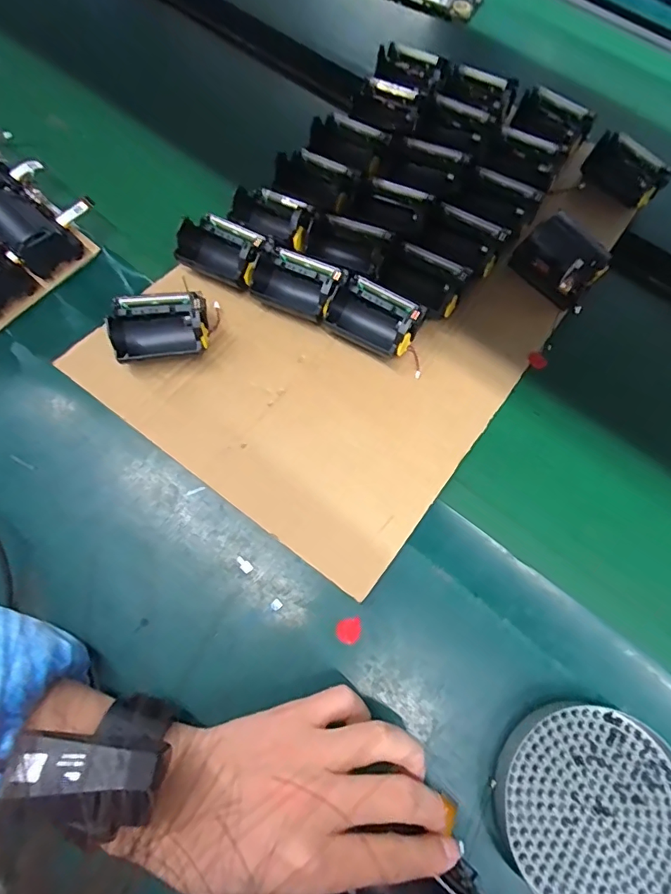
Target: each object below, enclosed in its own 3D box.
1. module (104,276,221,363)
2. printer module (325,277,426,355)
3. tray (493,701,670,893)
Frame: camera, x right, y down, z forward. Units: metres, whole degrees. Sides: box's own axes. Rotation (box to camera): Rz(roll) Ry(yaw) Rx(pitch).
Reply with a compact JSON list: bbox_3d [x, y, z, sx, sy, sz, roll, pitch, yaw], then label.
[{"bbox_3d":[-0.136,-0.094,0.386,0.084,0.040,0.053,-9,70,-5],"label":"module"},{"bbox_3d":[0.033,-0.111,0.408,0.074,0.036,0.060,35,72,10],"label":"printer module"},{"bbox_3d":[0.157,0.219,0.291,0.110,0.016,0.112,1,70,-2],"label":"tray"}]

